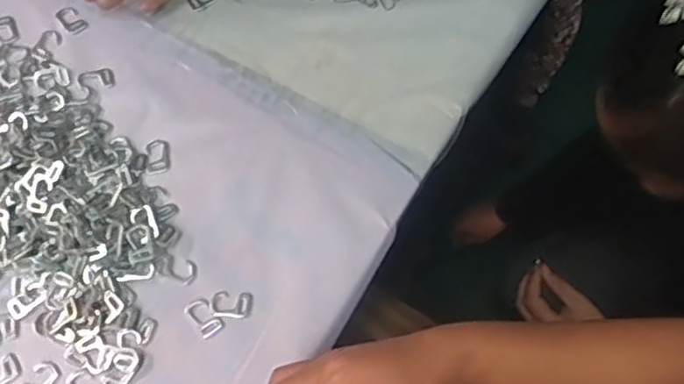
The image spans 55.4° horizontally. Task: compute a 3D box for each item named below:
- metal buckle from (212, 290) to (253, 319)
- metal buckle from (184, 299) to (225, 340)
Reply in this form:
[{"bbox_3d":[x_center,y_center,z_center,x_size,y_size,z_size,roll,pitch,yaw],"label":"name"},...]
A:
[{"bbox_3d":[-0.085,0.087,0.501,0.030,0.004,0.021,4,67,2],"label":"metal buckle"},{"bbox_3d":[-0.105,0.095,0.498,0.019,0.004,0.032,-37,72,-14],"label":"metal buckle"}]

